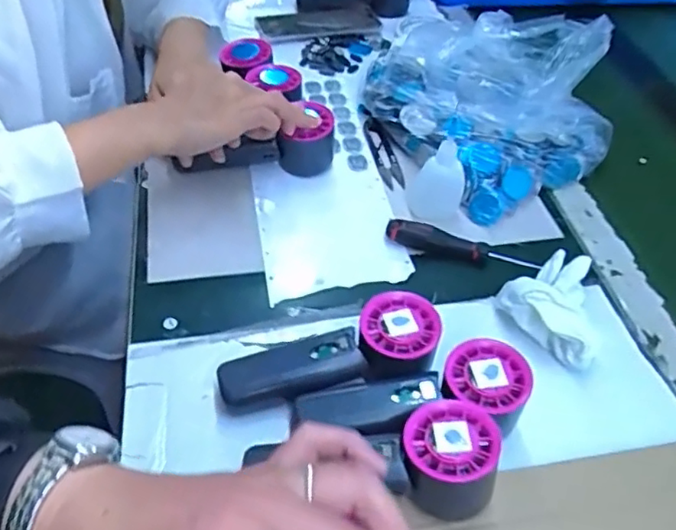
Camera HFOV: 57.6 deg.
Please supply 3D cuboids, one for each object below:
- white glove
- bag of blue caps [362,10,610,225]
[{"bbox_3d":[0.181,0.024,0.492,0.085,0.045,0.097,32,52,24],"label":"white glove"},{"bbox_3d":[0.164,-0.178,0.639,0.195,0.099,0.227,-21,51,-23],"label":"bag of blue caps"}]

